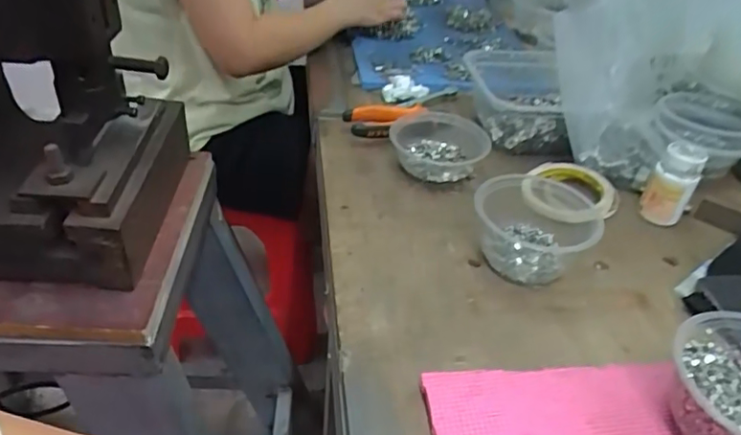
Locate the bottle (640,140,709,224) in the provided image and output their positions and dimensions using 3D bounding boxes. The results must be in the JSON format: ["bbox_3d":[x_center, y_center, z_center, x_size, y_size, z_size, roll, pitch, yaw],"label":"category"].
[{"bbox_3d":[0.326,-0.039,0.605,0.042,0.075,0.038,29,43,27],"label":"bottle"}]

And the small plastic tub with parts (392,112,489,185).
[{"bbox_3d":[0.081,-0.085,0.675,0.110,0.044,0.122,8,38,2],"label":"small plastic tub with parts"}]

